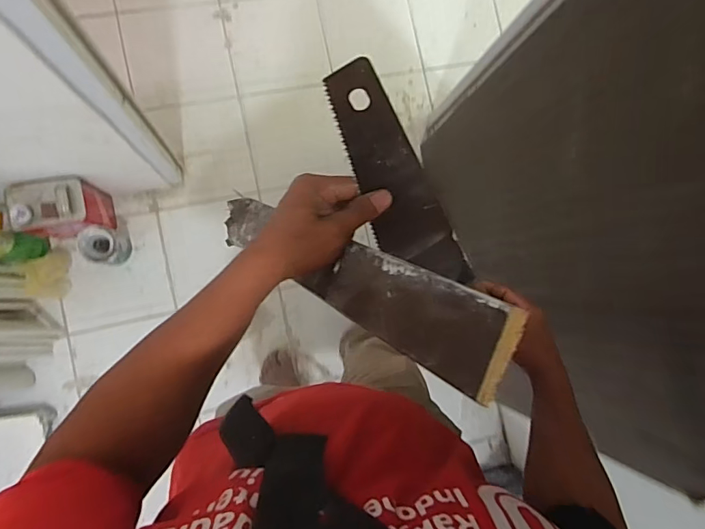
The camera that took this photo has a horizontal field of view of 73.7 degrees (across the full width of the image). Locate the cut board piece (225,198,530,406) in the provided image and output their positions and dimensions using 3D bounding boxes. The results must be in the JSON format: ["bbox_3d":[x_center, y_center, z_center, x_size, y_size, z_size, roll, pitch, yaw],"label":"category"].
[{"bbox_3d":[-0.032,-0.002,0.449,0.026,0.434,0.058,42,80,-36],"label":"cut board piece"}]

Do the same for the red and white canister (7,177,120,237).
[{"bbox_3d":[-0.762,-0.143,1.256,0.175,0.270,0.114,-8,88,-9],"label":"red and white canister"}]

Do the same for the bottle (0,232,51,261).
[{"bbox_3d":[-0.870,-0.047,1.192,0.055,0.318,0.072,7,86,-9],"label":"bottle"}]

